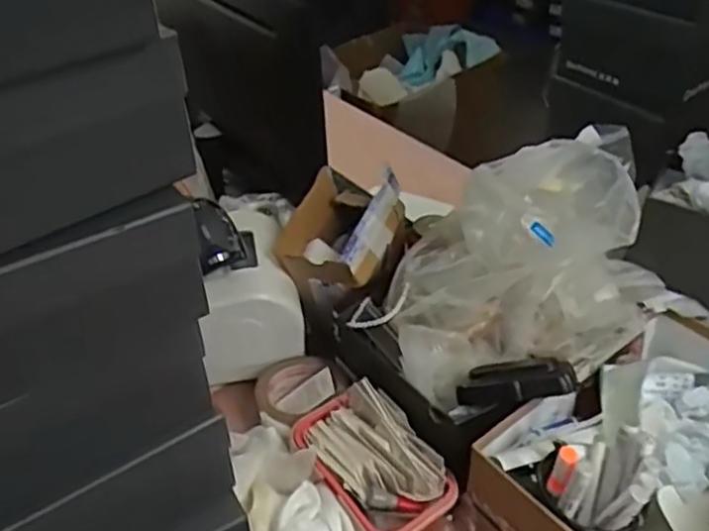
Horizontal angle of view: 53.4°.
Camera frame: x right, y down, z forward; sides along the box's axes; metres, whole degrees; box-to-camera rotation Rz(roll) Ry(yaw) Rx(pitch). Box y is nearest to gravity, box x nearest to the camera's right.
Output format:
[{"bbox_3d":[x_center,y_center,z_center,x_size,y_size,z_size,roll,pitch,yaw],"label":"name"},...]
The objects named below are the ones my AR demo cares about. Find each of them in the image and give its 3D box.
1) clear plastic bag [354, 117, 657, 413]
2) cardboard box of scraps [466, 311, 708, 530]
[{"bbox_3d":[0.168,-0.011,0.724,0.295,0.154,0.205,-9,39,-7],"label":"clear plastic bag"},{"bbox_3d":[0.273,0.161,0.651,0.314,0.134,0.181,-29,46,-29],"label":"cardboard box of scraps"}]

